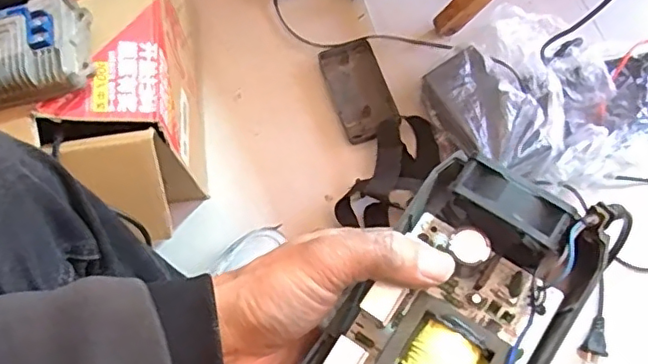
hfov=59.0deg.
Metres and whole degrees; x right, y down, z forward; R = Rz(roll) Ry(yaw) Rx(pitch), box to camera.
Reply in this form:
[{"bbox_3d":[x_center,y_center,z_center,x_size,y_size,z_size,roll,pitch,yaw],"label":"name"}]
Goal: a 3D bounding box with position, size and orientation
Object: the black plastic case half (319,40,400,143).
[{"bbox_3d":[0.052,-0.139,0.863,0.081,0.020,0.156,-17,74,-5],"label":"black plastic case half"}]

